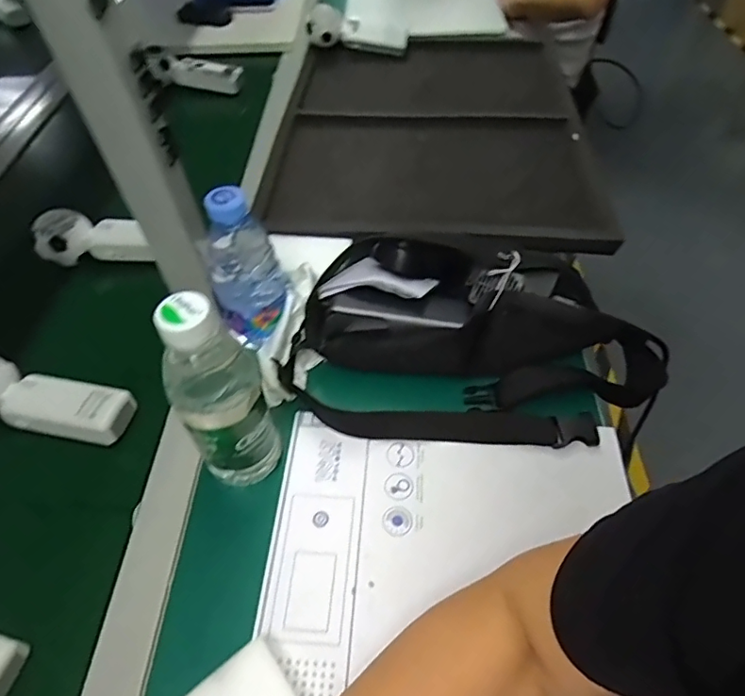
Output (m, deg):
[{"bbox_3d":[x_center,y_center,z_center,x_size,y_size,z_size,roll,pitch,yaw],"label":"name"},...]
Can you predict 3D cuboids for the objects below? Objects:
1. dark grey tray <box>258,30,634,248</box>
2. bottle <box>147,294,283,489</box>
[{"bbox_3d":[0.085,-0.338,0.764,0.405,0.032,0.557,1,51,5],"label":"dark grey tray"},{"bbox_3d":[-0.106,0.041,0.378,0.061,0.186,0.051,-17,52,-10],"label":"bottle"}]

